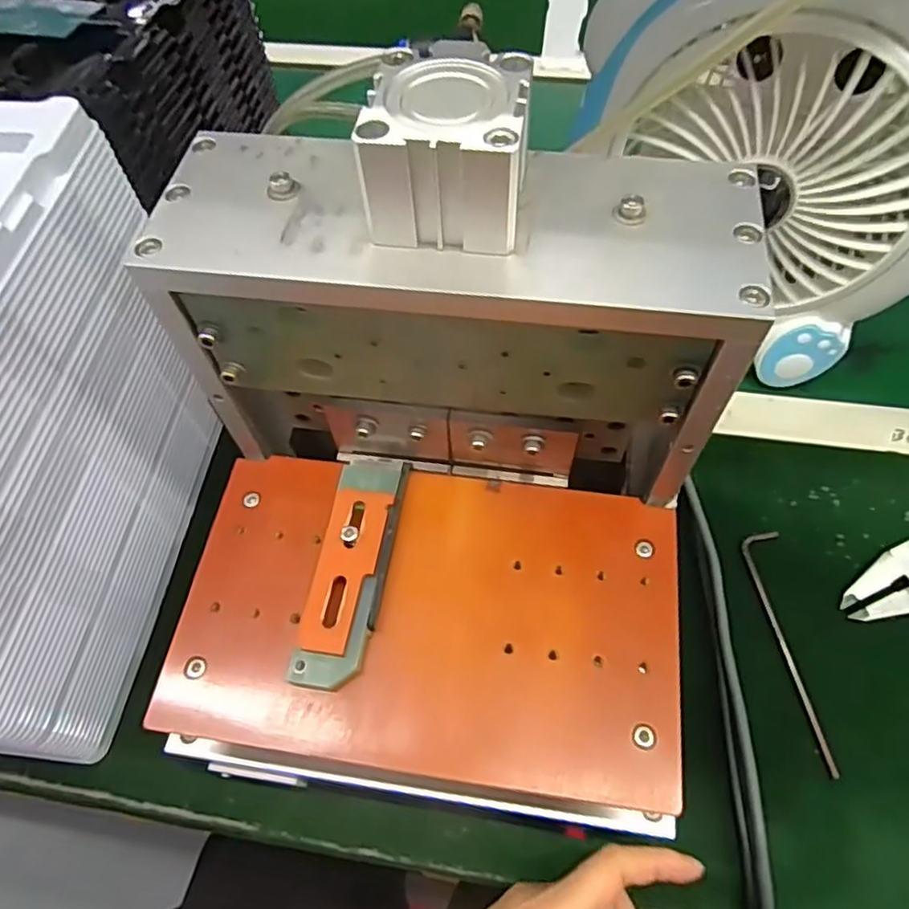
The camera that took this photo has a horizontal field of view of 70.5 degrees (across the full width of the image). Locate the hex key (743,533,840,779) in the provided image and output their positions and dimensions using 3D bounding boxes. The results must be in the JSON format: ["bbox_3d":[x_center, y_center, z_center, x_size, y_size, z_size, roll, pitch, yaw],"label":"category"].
[{"bbox_3d":[0.205,0.115,0.390,0.023,0.004,0.145,-3,60,1],"label":"hex key"}]

